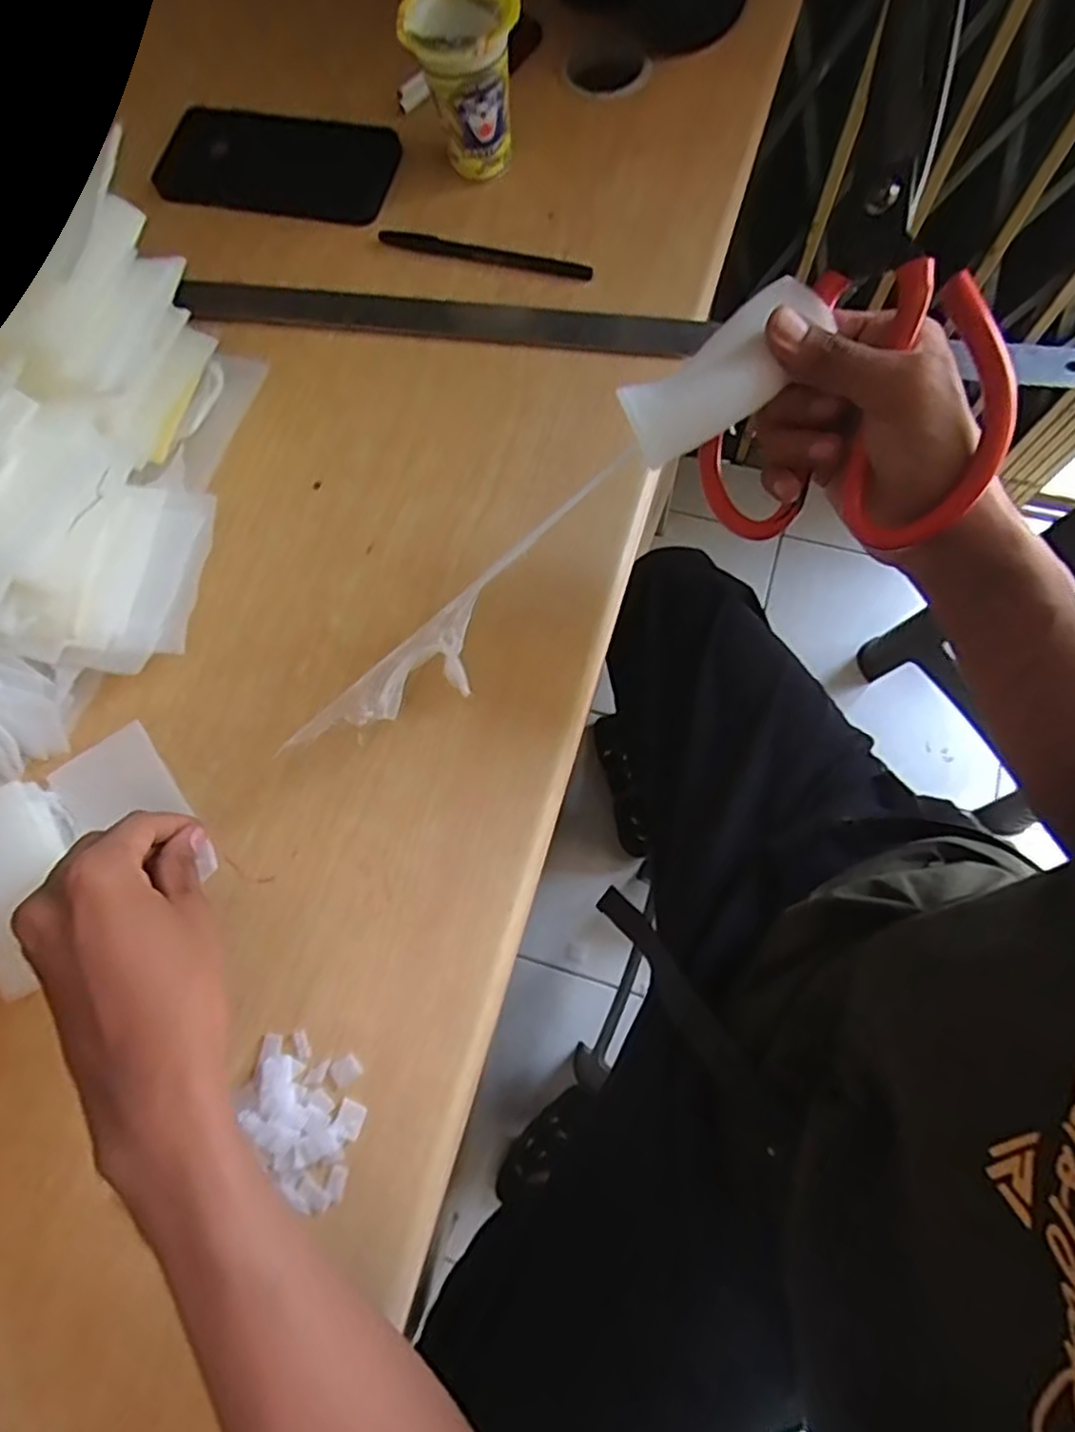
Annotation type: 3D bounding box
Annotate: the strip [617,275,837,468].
[{"bbox_3d":[0.077,-0.144,0.282,0.092,0.012,0.039,-43,78,2],"label":"strip"}]

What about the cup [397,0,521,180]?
[{"bbox_3d":[-0.045,-0.396,0.440,0.066,0.091,0.069,-1,73,3],"label":"cup"}]

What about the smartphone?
[{"bbox_3d":[-0.183,-0.389,0.484,0.166,0.009,0.076,12,75,7],"label":"smartphone"}]

